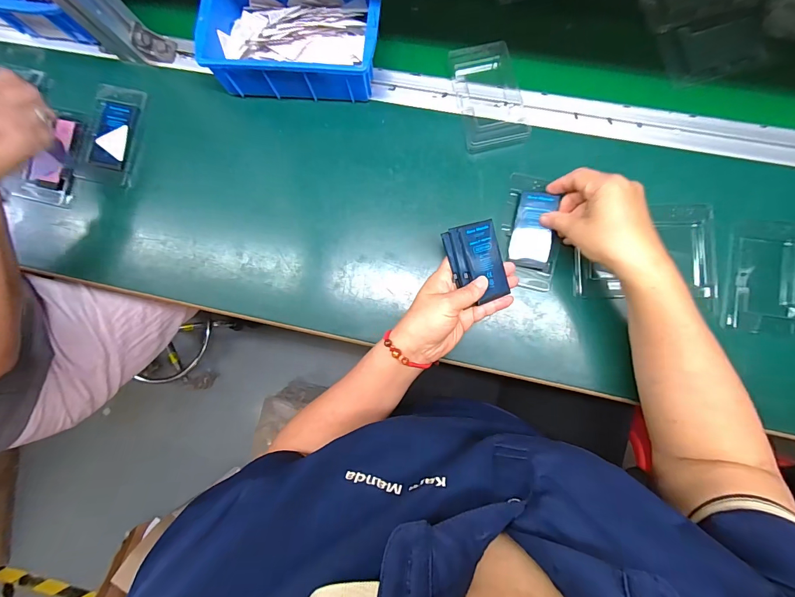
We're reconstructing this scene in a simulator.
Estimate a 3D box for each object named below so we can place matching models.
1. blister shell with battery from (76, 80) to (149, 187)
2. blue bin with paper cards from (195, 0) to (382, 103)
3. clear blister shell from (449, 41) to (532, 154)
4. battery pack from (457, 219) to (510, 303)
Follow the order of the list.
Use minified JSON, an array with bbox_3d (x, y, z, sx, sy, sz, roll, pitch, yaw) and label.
[{"bbox_3d":[-0.379,-0.216,0.481,0.073,0.016,0.127,11,87,5],"label":"blister shell with battery"},{"bbox_3d":[-0.119,-0.323,0.439,0.200,0.065,0.143,5,87,5],"label":"blue bin with paper cards"},{"bbox_3d":[0.111,-0.248,0.442,0.076,0.015,0.134,-11,85,4],"label":"clear blister shell"},{"bbox_3d":[0.095,-0.041,0.398,0.043,0.004,0.082,-18,97,-18],"label":"battery pack"}]

